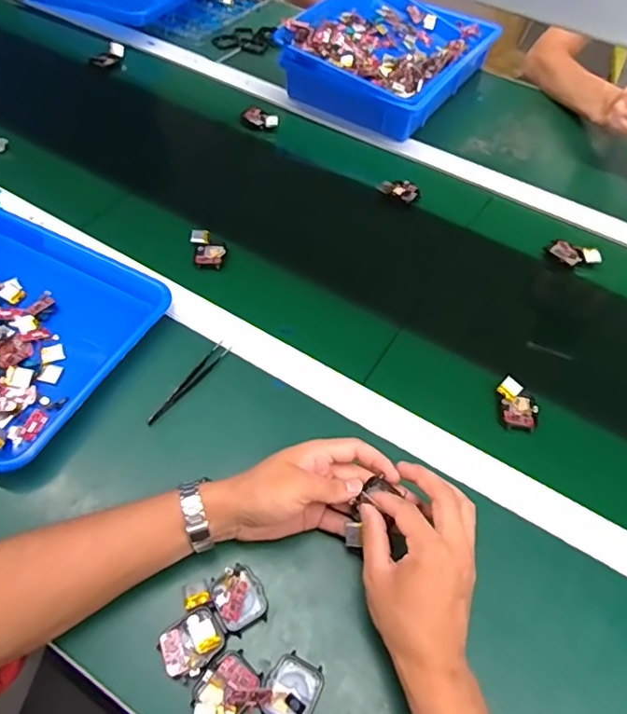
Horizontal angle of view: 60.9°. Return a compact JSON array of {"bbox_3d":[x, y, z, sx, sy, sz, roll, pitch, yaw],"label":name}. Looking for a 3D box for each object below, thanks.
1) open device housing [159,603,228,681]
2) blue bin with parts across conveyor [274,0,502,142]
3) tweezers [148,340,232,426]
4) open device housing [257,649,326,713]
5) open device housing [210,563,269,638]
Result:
[{"bbox_3d":[-0.094,0.220,0.411,0.039,0.008,0.048,38,62,21],"label":"open device housing"},{"bbox_3d":[0.126,-0.515,0.890,0.256,0.083,0.332,30,59,16],"label":"blue bin with parts across conveyor"},{"bbox_3d":[-0.126,0.025,0.547,0.015,0.006,0.116,31,59,17],"label":"tweezers"},{"bbox_3d":[-0.016,0.251,0.399,0.039,0.010,0.048,27,58,15],"label":"open device housing"},{"bbox_3d":[-0.060,0.197,0.433,0.039,0.010,0.045,-30,62,-21],"label":"open device housing"}]

